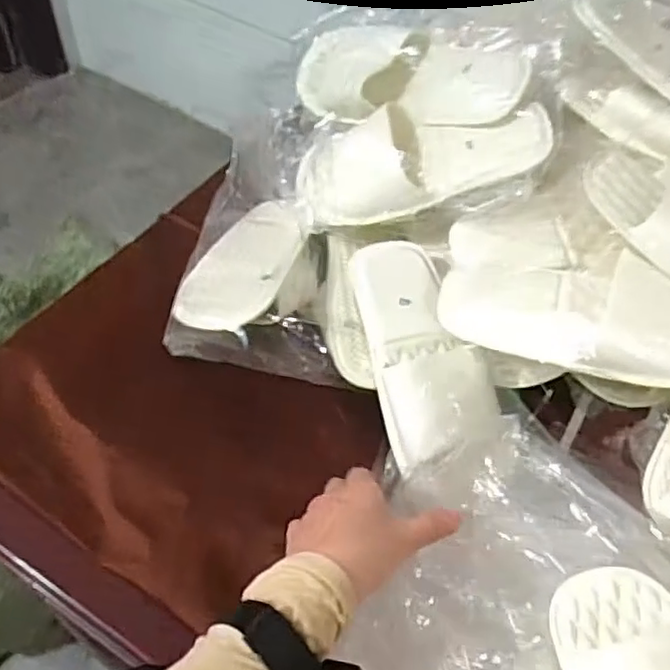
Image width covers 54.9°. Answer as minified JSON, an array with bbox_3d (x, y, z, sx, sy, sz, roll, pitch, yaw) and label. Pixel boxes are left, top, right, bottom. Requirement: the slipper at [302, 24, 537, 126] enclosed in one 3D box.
[{"bbox_3d":[0.065,-0.241,0.605,0.224,0.047,0.099,17,75,23],"label":"slipper"}]

